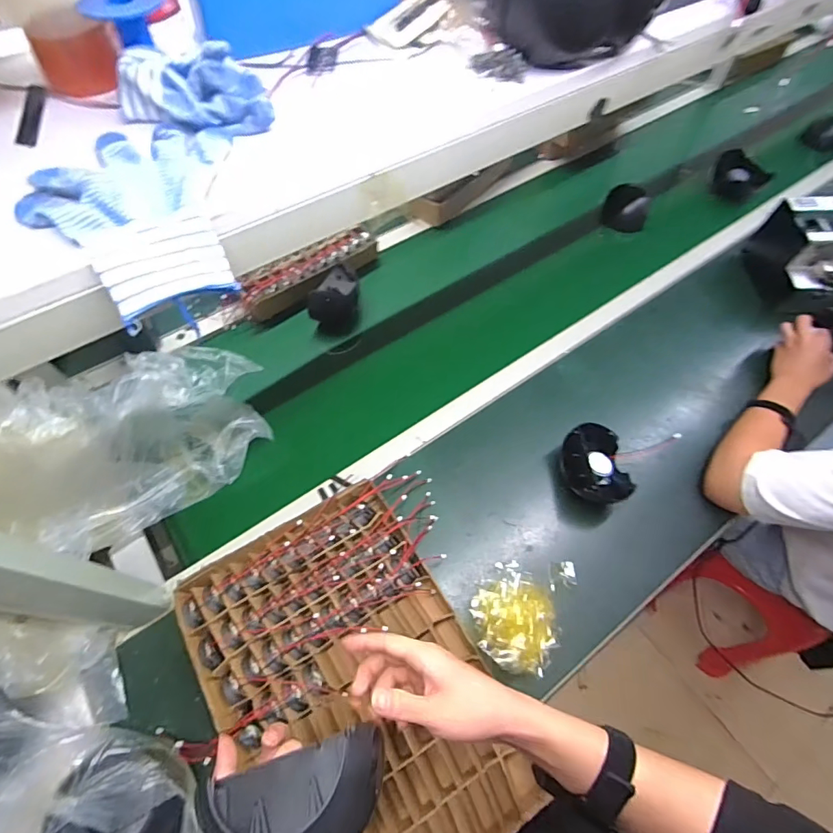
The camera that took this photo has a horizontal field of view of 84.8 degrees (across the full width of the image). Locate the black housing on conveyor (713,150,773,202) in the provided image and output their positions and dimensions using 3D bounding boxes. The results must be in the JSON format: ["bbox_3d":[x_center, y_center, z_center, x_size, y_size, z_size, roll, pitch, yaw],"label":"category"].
[{"bbox_3d":[0.766,-0.567,1.089,0.070,0.078,0.123,-39,68,-20],"label":"black housing on conveyor"}]

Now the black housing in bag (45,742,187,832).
[{"bbox_3d":[-0.316,0.422,0.487,0.102,0.067,0.118,-34,66,-18],"label":"black housing in bag"}]

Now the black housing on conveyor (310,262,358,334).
[{"bbox_3d":[-0.154,-0.223,0.893,0.068,0.092,0.110,16,62,8],"label":"black housing on conveyor"}]

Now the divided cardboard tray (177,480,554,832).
[{"bbox_3d":[-0.071,0.336,0.597,0.357,0.055,0.452,-30,65,-16],"label":"divided cardboard tray"}]

